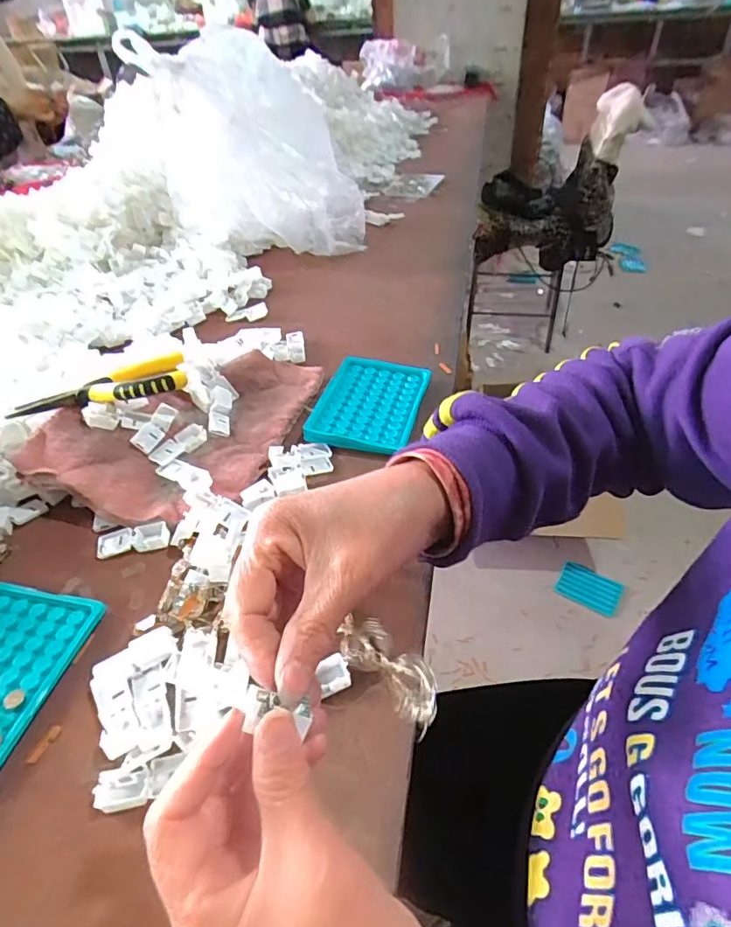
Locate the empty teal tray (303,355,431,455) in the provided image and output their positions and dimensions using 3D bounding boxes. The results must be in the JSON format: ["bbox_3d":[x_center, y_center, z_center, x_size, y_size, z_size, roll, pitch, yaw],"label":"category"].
[{"bbox_3d":[0.004,-0.060,0.537,0.096,0.017,0.133,8,44,13],"label":"empty teal tray"}]

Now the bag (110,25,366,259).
[{"bbox_3d":[-0.149,-0.442,0.773,0.286,0.274,0.102,-13,44,-9],"label":"bag"}]

